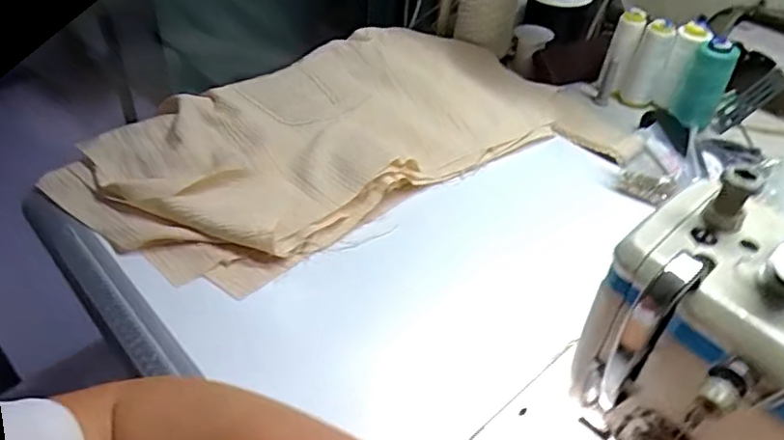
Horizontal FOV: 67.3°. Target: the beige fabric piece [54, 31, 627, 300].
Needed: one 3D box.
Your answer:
[{"bbox_3d":[-0.092,-0.099,0.719,0.603,0.048,0.394,-19,46,-15],"label":"beige fabric piece"}]

